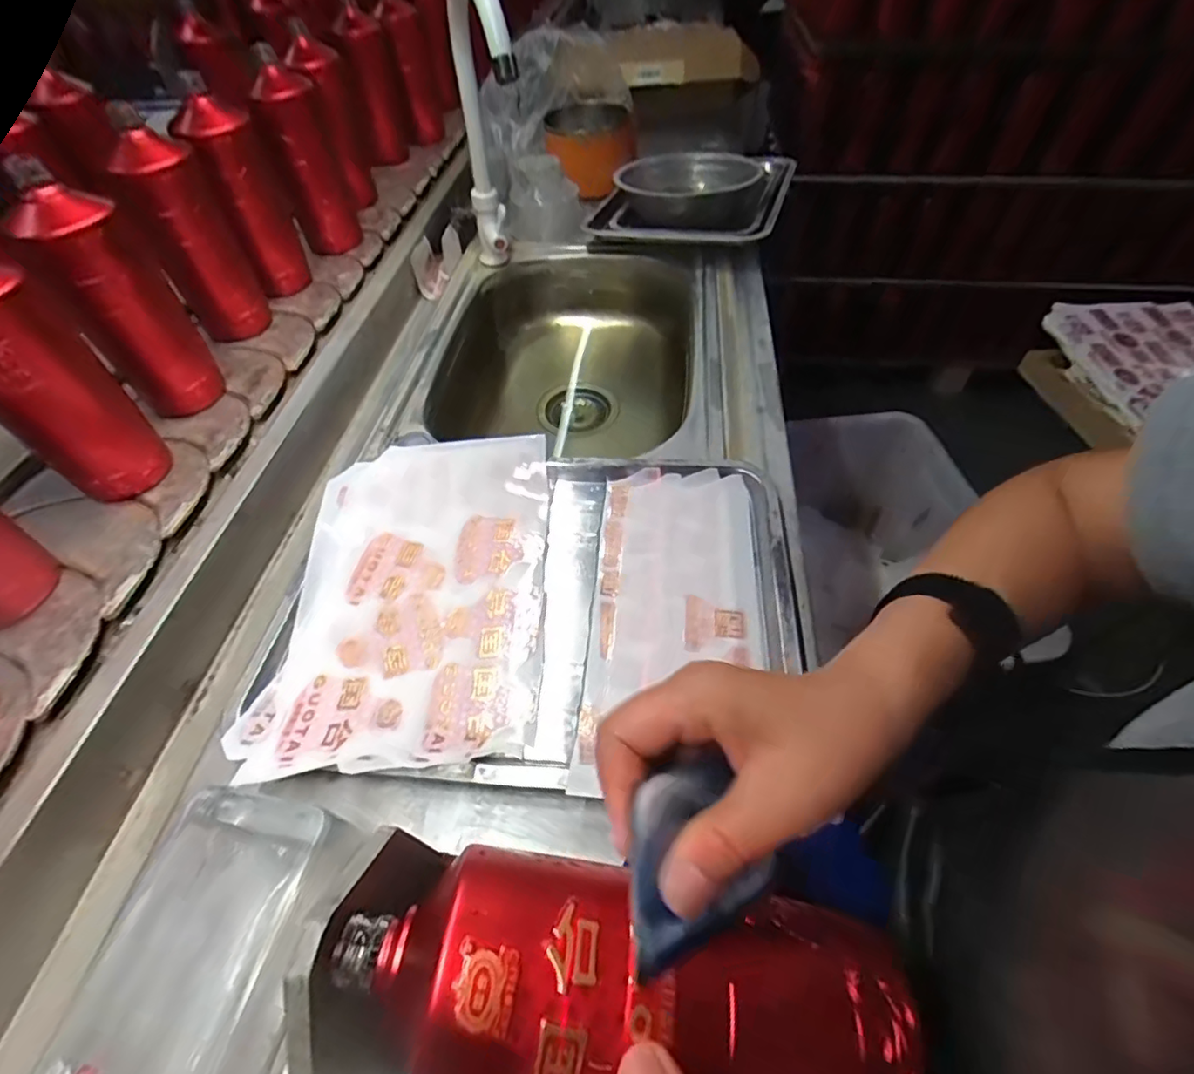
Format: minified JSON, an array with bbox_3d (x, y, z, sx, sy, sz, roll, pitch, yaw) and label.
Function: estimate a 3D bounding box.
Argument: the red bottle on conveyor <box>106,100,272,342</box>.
[{"bbox_3d":[-0.420,-0.314,0.601,0.076,0.197,0.070,-13,52,-14],"label":"red bottle on conveyor"}]

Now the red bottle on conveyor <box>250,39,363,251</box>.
[{"bbox_3d":[-0.372,-0.479,0.730,0.078,0.190,0.071,-18,54,-18],"label":"red bottle on conveyor"}]

